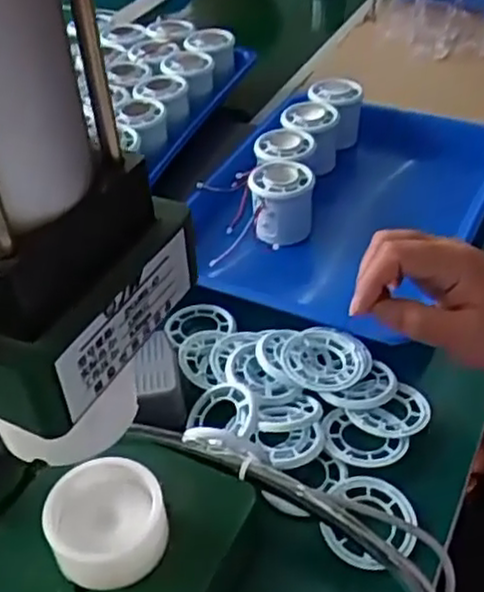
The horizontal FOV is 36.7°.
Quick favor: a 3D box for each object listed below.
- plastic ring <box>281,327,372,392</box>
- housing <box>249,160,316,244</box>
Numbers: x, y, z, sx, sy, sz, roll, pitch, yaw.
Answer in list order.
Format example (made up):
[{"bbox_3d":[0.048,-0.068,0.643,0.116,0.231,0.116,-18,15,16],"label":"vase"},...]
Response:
[{"bbox_3d":[0.057,0.044,0.509,0.054,0.011,0.058,2,47,-3],"label":"plastic ring"},{"bbox_3d":[0.034,-0.082,0.631,0.051,0.049,0.056,-1,42,0],"label":"housing"}]

